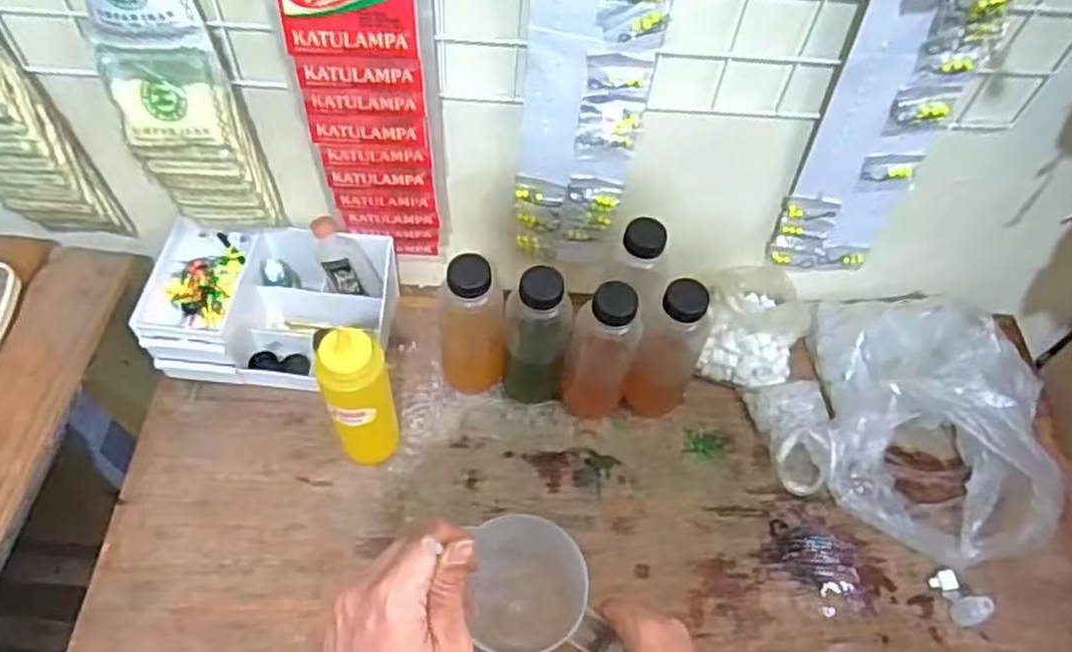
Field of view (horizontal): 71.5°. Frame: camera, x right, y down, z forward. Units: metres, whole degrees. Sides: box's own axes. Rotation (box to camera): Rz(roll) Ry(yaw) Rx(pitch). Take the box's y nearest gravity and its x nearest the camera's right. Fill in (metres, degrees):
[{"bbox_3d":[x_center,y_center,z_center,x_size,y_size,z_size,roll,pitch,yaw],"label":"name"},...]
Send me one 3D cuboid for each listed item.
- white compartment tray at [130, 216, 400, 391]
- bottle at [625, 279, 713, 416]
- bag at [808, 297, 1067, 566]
[{"bbox_3d":[-0.273,-0.022,0.795,0.236,0.102,0.153,3,57,-3],"label":"white compartment tray"},{"bbox_3d":[0.131,0.032,0.738,0.055,0.185,0.055,31,60,15],"label":"bottle"},{"bbox_3d":[0.393,0.084,0.758,0.227,0.136,0.242,21,58,10],"label":"bag"}]

